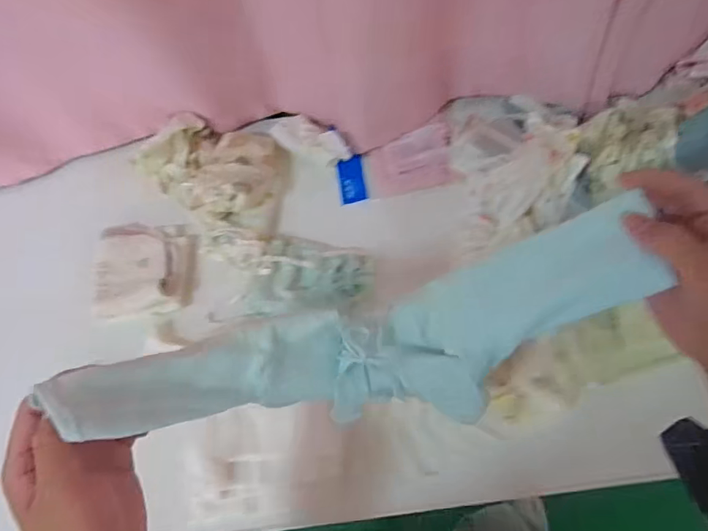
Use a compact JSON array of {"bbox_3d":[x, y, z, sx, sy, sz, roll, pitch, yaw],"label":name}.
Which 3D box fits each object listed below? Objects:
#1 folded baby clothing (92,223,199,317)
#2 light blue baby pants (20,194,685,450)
[{"bbox_3d":[-0.288,-0.003,0.659,0.131,0.030,0.131,-6,66,1],"label":"folded baby clothing"},{"bbox_3d":[0.010,0.063,0.375,0.402,0.146,0.084,-12,66,-8],"label":"light blue baby pants"}]

